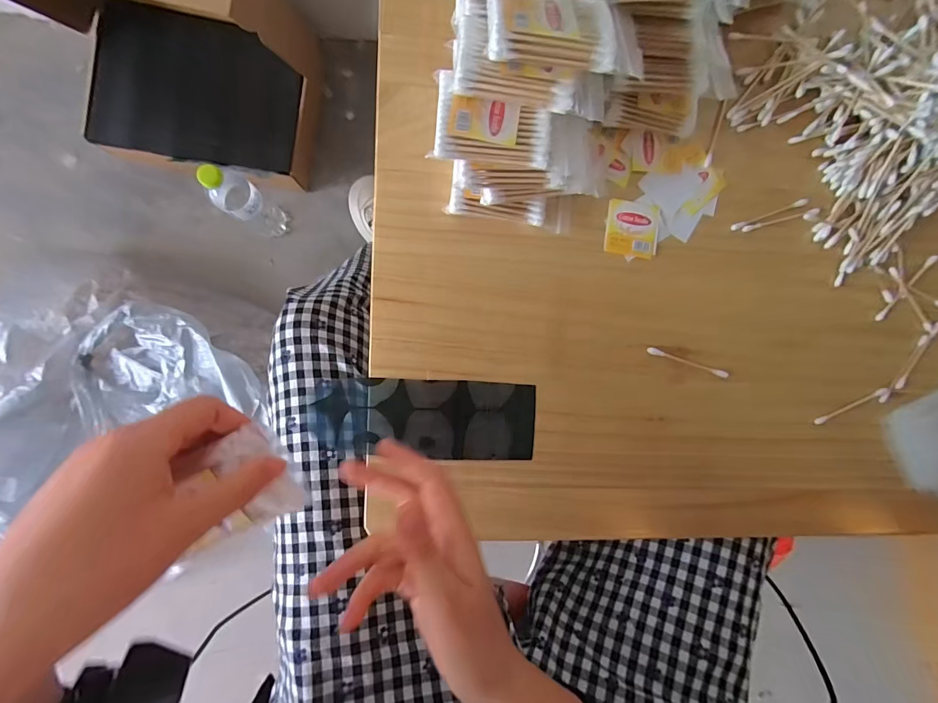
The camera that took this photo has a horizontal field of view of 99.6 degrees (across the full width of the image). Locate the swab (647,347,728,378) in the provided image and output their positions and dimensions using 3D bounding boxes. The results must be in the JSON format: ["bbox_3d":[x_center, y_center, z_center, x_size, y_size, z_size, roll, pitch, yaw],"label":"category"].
[{"bbox_3d":[0.179,0.009,0.324,0.071,0.009,0.007,18,88,-6],"label":"swab"}]

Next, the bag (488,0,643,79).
[{"bbox_3d":[0.056,-0.189,0.230,0.090,0.016,0.056,4,77,-9],"label":"bag"}]

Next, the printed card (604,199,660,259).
[{"bbox_3d":[0.132,-0.099,0.319,0.042,0.004,0.042,7,89,-6],"label":"printed card"}]

